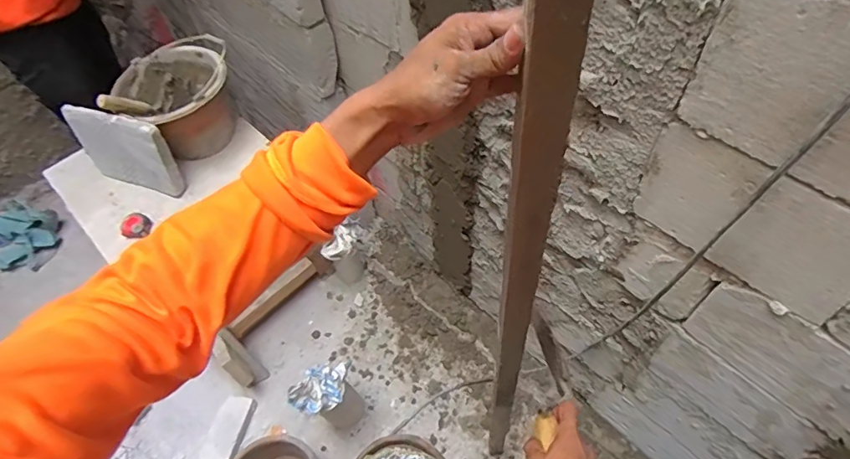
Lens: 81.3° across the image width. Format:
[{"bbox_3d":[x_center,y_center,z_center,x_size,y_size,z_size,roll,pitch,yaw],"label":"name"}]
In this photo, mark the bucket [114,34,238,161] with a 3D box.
[{"bbox_3d":[-0.624,-0.351,1.317,0.260,0.189,0.299,34,65,23],"label":"bucket"}]

